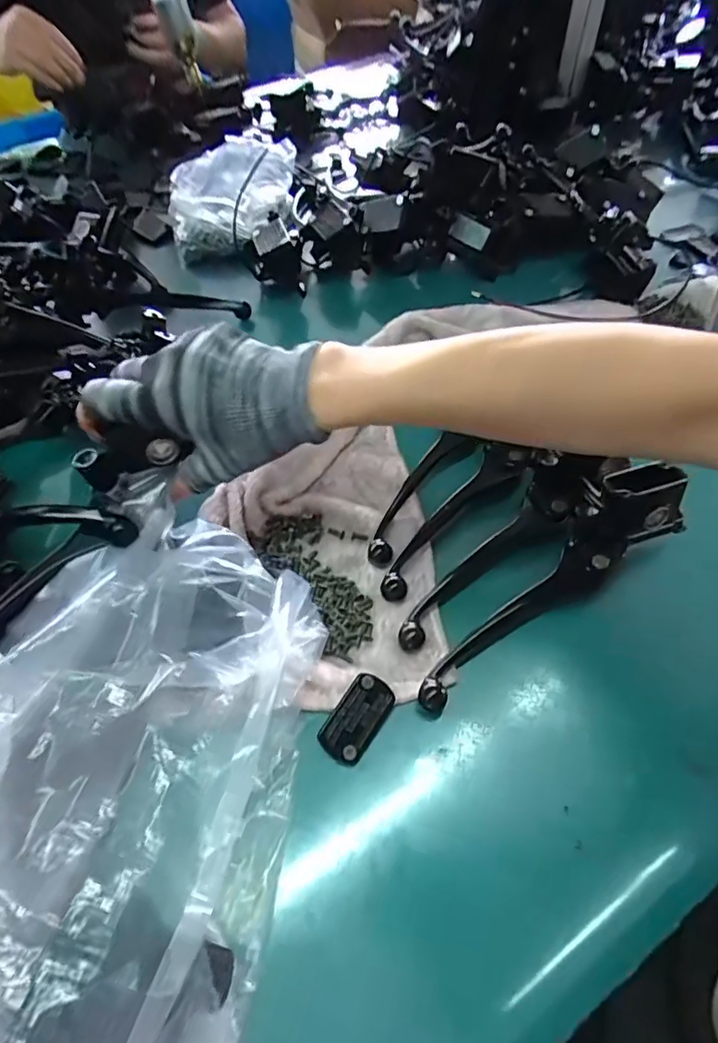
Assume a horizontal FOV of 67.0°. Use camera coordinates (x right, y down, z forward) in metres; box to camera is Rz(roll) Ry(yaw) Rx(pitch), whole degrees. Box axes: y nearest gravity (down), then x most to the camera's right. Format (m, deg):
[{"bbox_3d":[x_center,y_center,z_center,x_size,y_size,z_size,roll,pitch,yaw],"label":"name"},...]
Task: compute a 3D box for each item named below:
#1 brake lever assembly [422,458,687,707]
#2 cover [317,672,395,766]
[{"bbox_3d":[0.126,0.045,0.364,0.218,0.058,0.044,-40,62,-6],"label":"brake lever assembly"},{"bbox_3d":[-0.001,0.118,0.327,0.029,0.012,0.050,29,61,20],"label":"cover"}]

